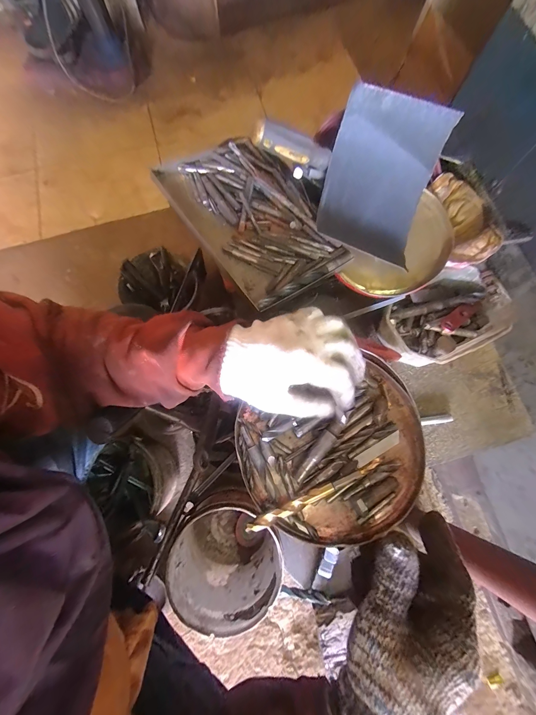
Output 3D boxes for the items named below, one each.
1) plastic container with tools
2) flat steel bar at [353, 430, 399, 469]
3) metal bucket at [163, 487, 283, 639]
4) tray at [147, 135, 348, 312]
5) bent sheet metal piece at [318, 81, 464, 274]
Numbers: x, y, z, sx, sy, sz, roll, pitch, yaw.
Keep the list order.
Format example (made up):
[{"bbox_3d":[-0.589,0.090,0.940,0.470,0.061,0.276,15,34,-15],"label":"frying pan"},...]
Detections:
[{"bbox_3d":[0.257,-0.054,0.398,0.183,0.061,0.116,-29,77,-9],"label":"plastic container with tools"},{"bbox_3d":[0.122,0.101,0.298,0.060,0.004,0.012,-29,77,-8],"label":"flat steel bar"},{"bbox_3d":[-0.079,0.388,0.547,0.193,0.186,0.188,0,75,-1],"label":"metal bucket"},{"bbox_3d":[-0.016,-0.190,0.367,0.158,0.027,0.243,-36,78,-10],"label":"tray"},{"bbox_3d":[0.152,-0.241,0.370,0.138,0.026,0.185,13,104,-1],"label":"bent sheet metal piece"}]

